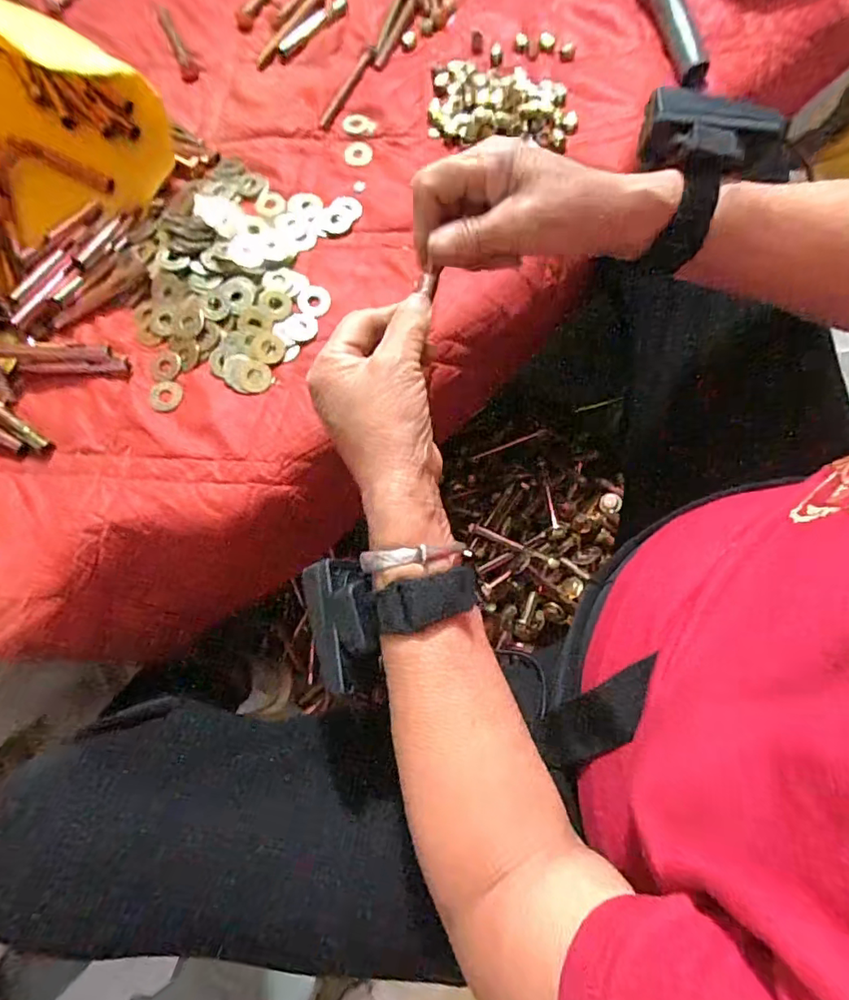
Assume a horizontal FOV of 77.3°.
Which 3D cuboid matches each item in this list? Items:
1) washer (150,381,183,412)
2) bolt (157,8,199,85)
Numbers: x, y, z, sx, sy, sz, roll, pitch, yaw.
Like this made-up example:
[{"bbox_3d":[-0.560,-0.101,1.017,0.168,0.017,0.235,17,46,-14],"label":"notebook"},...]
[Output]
[{"bbox_3d":[-0.187,-0.076,0.384,0.025,0.004,0.024,0,71,1],"label":"washer"},{"bbox_3d":[-0.225,-0.414,0.482,0.014,0.020,0.076,-22,72,-6],"label":"bolt"}]

